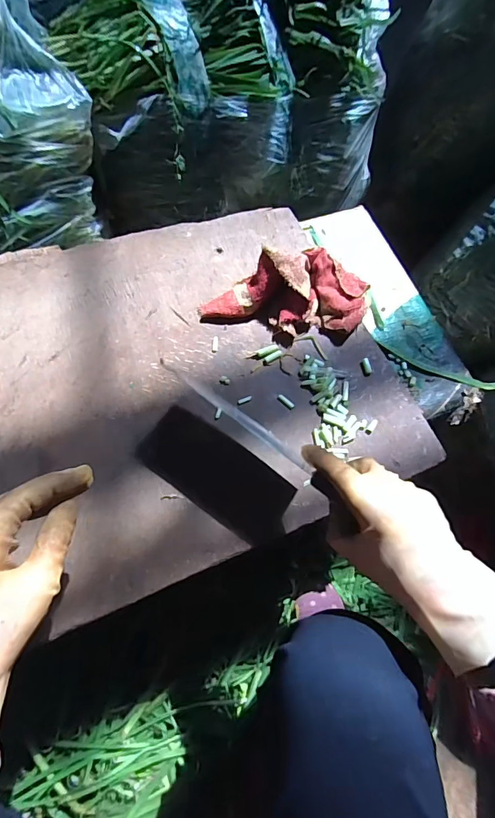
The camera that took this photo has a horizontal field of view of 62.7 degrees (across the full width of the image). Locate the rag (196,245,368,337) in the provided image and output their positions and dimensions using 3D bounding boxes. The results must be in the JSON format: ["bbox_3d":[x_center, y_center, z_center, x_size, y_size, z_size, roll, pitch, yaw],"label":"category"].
[{"bbox_3d":[0.046,-0.143,0.503,0.207,0.058,0.098,0,66,-2],"label":"rag"}]

